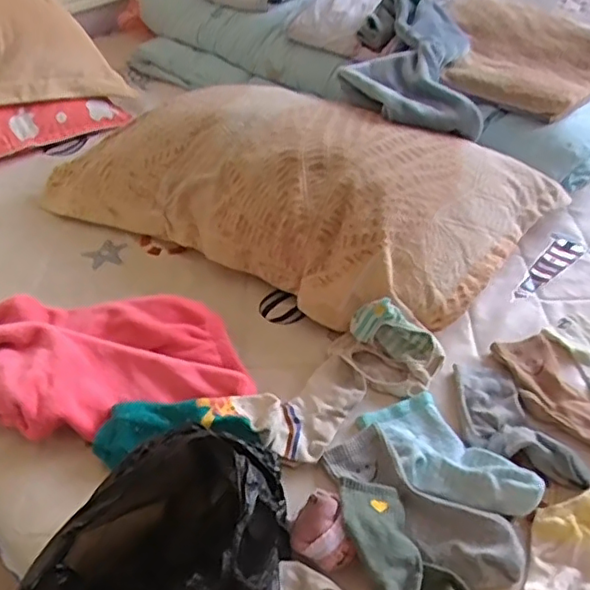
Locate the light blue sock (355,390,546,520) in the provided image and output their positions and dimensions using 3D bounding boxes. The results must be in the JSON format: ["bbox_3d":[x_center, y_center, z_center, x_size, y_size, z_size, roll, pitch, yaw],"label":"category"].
[{"bbox_3d":[0.161,0.167,0.634,0.089,0.035,0.186,-30,51,-26],"label":"light blue sock"}]

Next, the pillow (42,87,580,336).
[{"bbox_3d":[-0.020,-0.155,0.889,0.772,0.149,0.350,14,46,15],"label":"pillow"}]

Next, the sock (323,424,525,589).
[{"bbox_3d":[0.127,0.210,0.601,0.205,0.026,0.068,35,54,30],"label":"sock"}]

